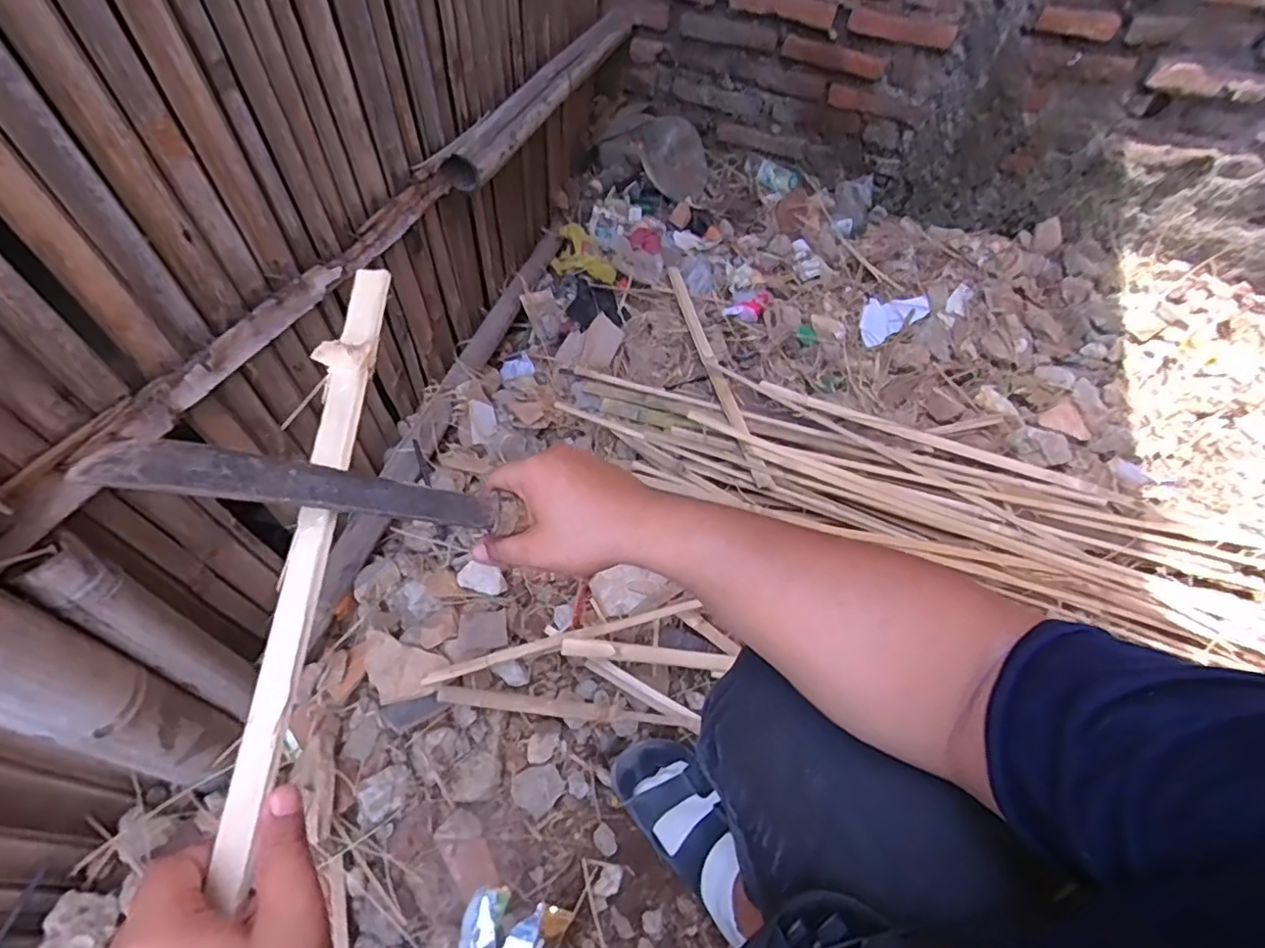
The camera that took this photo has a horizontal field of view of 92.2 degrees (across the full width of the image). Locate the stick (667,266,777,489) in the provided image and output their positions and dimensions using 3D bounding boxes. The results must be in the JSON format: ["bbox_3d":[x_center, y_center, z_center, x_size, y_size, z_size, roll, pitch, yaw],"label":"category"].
[{"bbox_3d":[0.138,-0.198,1.061,0.027,0.012,0.545,-8,54,-11],"label":"stick"}]

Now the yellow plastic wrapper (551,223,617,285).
[{"bbox_3d":[-0.105,-0.433,1.215,0.101,0.039,0.175,-25,59,-23],"label":"yellow plastic wrapper"}]

